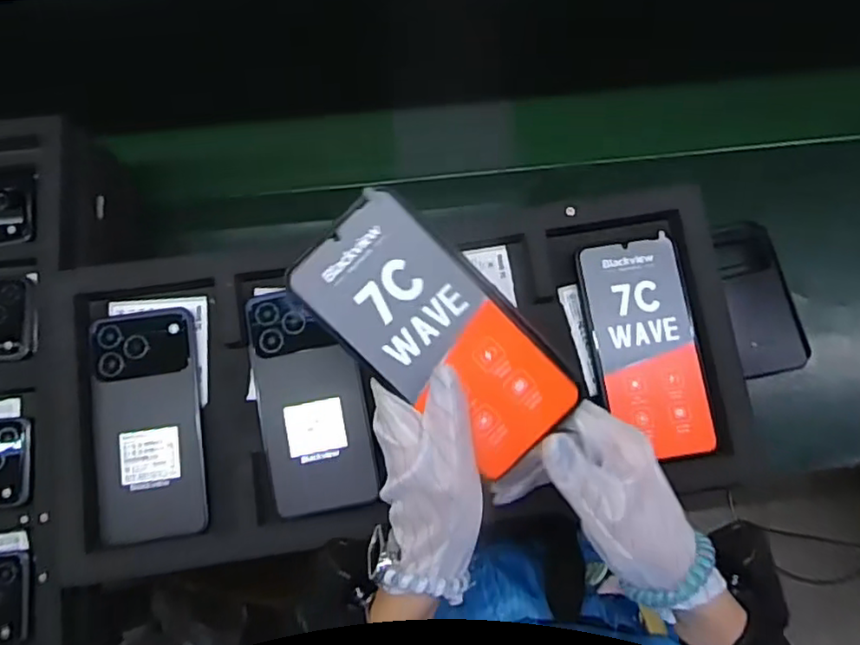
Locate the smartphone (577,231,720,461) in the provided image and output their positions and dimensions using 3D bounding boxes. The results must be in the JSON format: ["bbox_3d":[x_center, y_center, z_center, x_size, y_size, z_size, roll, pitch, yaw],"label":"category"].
[{"bbox_3d":[0.159,0.018,0.464,0.073,0.010,0.157,-9,78,-3],"label":"smartphone"}]

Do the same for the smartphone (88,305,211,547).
[{"bbox_3d":[-0.200,0.071,0.455,0.072,0.009,0.160,-9,78,-3],"label":"smartphone"}]

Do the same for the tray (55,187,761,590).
[{"bbox_3d":[-0.022,0.040,0.464,0.482,0.036,0.235,-9,78,-3],"label":"tray"}]

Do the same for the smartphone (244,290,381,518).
[{"bbox_3d":[-0.087,0.054,0.460,0.074,0.010,0.157,-12,78,-4],"label":"smartphone"}]

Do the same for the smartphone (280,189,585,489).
[{"bbox_3d":[0.005,0.006,0.346,0.159,0.005,0.074,44,92,-7],"label":"smartphone"}]

